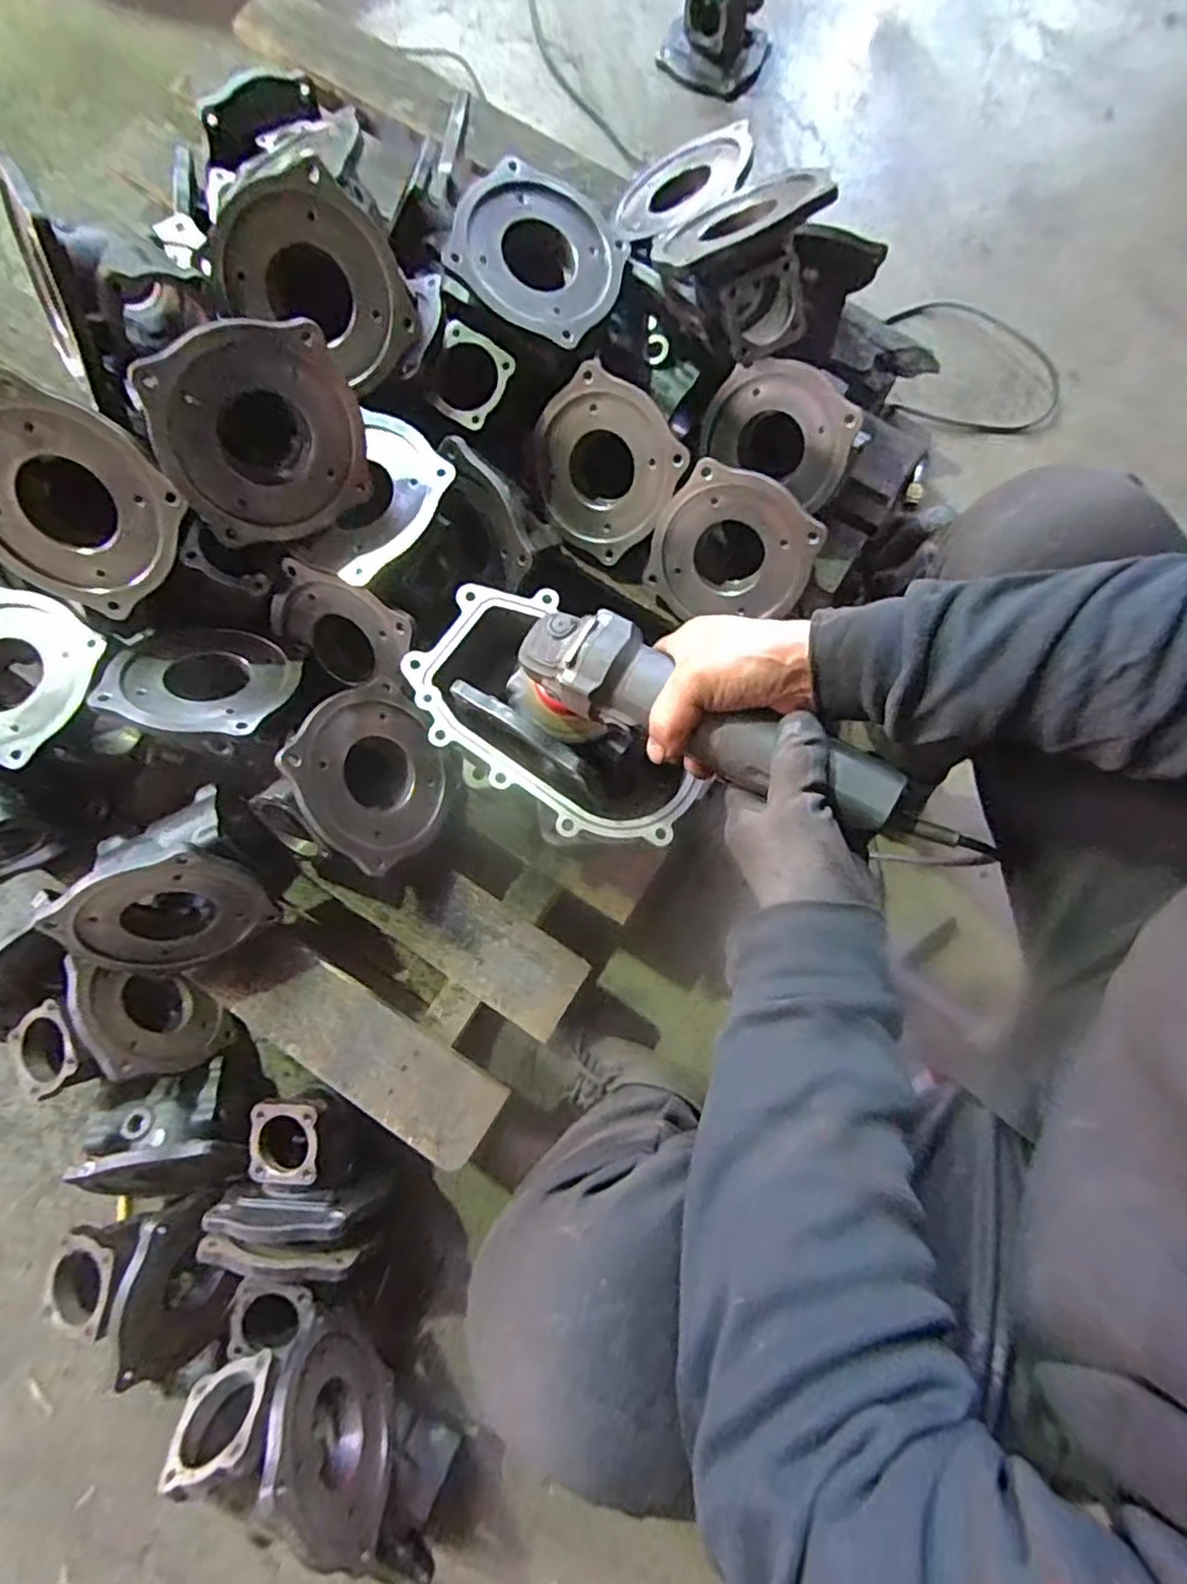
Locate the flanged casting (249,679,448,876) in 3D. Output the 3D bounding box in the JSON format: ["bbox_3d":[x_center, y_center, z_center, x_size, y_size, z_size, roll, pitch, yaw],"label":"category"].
[{"bbox_3d":[-0.235,-0.013,0.668,0.158,0.113,0.169,11,74,-44],"label":"flanged casting"}]

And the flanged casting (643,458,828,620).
[{"bbox_3d":[0.147,-0.250,0.697,0.157,0.155,0.035,33,41,5],"label":"flanged casting"}]

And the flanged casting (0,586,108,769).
[{"bbox_3d":[-0.552,-0.111,0.620,0.154,0.020,0.157,0,79,0],"label":"flanged casting"}]

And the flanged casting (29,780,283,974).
[{"bbox_3d":[-0.411,0.079,0.646,0.160,0.157,0.121,-26,52,-4],"label":"flanged casting"}]

